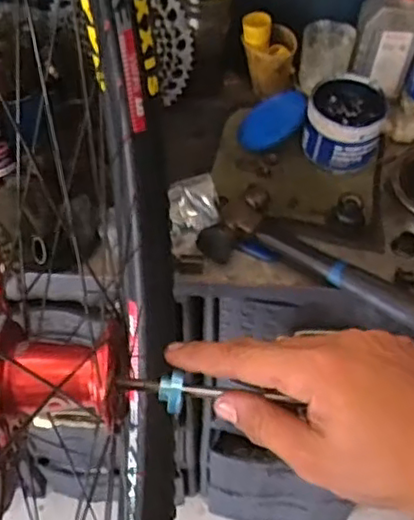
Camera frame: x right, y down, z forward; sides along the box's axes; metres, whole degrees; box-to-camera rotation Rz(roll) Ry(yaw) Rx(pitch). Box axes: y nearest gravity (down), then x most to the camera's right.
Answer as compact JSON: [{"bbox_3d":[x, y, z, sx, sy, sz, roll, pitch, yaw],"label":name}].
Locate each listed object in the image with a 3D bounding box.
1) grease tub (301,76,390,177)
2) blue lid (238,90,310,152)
[{"bbox_3d":[0.181,-0.182,0.851,0.097,0.066,0.101,1,53,-1],"label":"grease tub"},{"bbox_3d":[0.090,-0.192,0.888,0.105,0.009,0.093,-38,42,0],"label":"blue lid"}]

